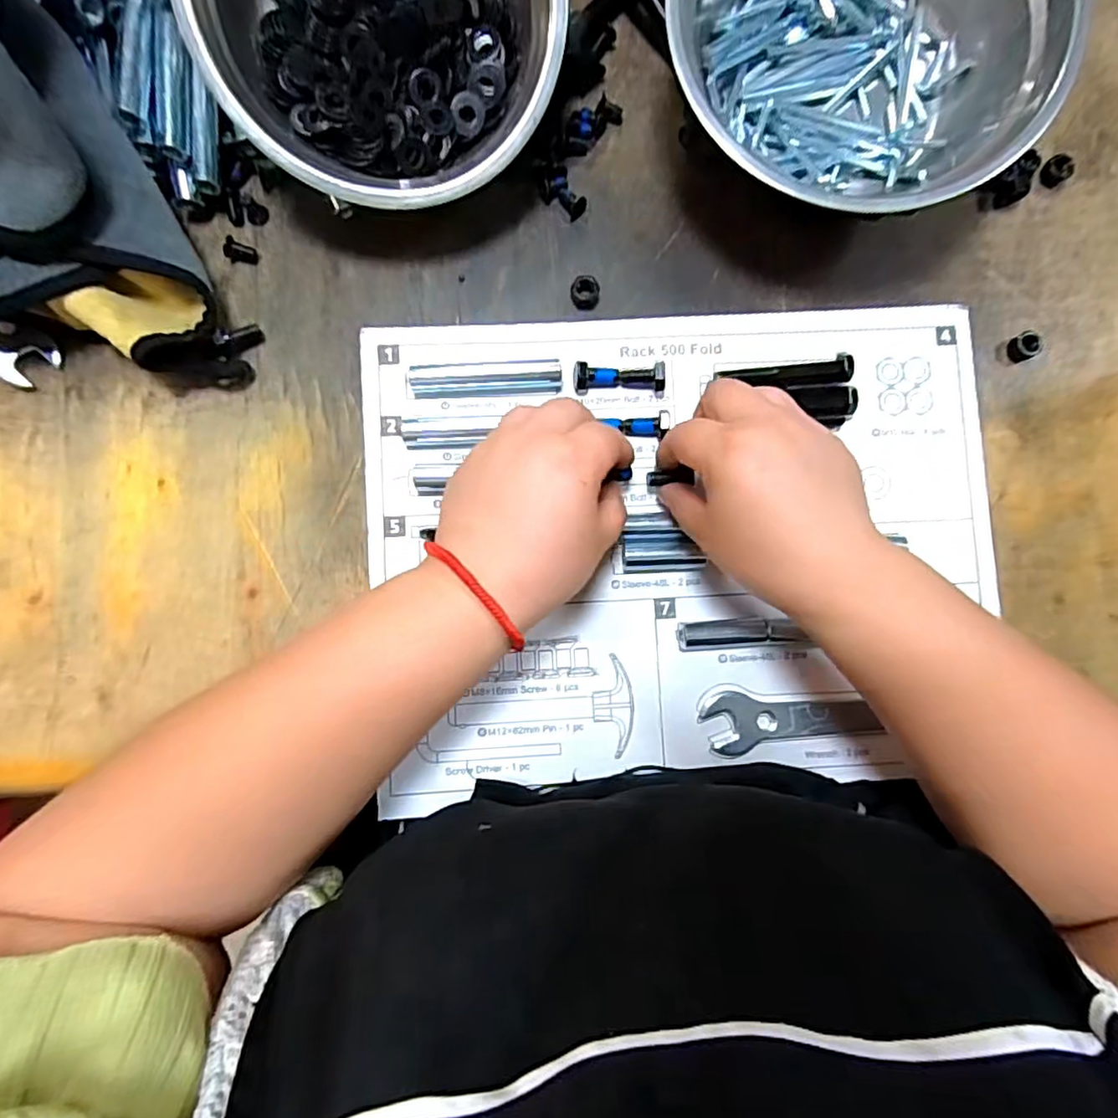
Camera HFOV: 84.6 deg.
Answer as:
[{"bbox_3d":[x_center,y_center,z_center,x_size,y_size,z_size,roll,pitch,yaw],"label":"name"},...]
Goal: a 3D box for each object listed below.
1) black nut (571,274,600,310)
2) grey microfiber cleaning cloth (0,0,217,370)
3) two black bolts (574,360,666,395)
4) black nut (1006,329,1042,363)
[{"bbox_3d":[0.016,-0.162,0.373,0.017,0.007,0.019,7,85,-1],"label":"black nut"},{"bbox_3d":[-0.275,-0.178,0.307,0.127,0.128,0.173,-33,87,-4],"label":"grey microfiber cleaning cloth"},{"bbox_3d":[0.036,-0.107,0.362,0.053,0.012,0.015,-1,85,-2],"label":"two black bolts"},{"bbox_3d":[0.287,-0.131,0.377,0.019,0.009,0.016,-27,87,-4],"label":"black nut"}]

